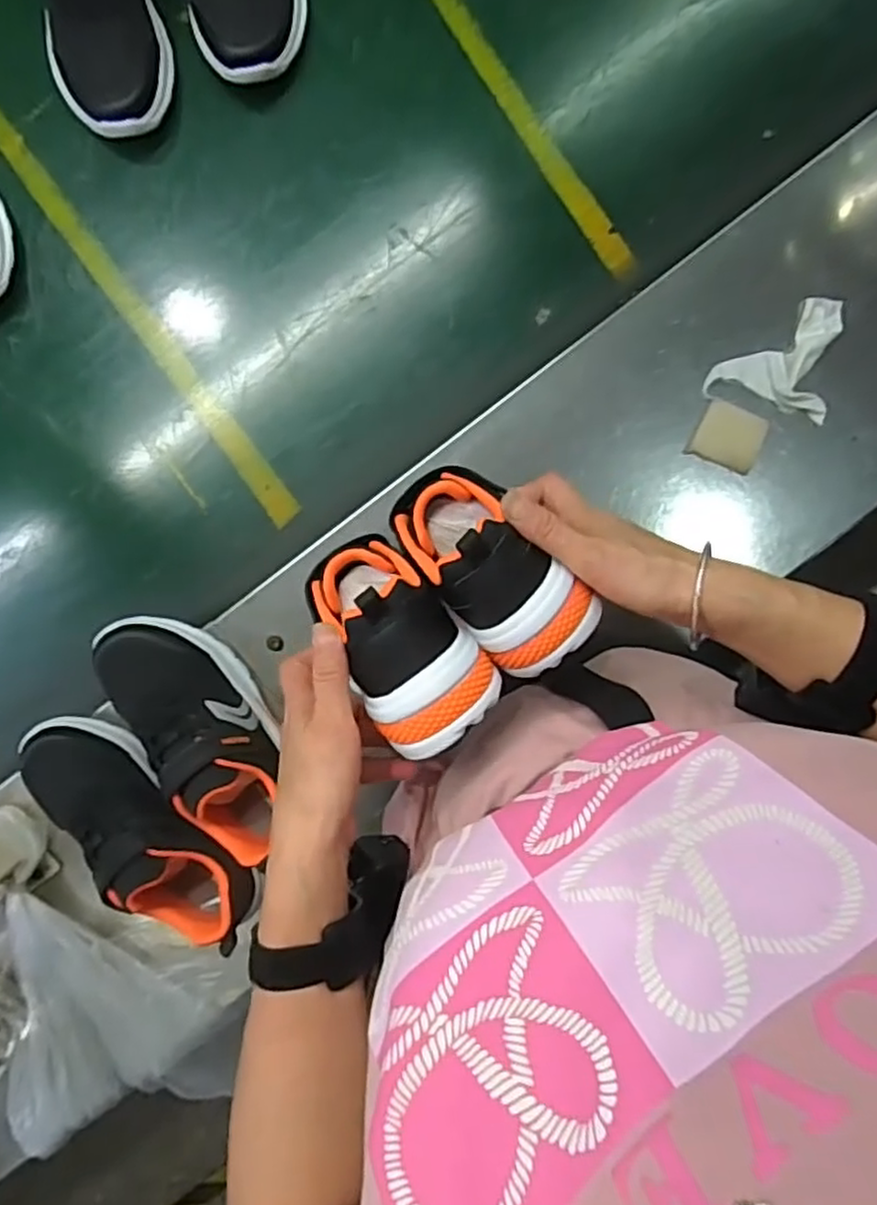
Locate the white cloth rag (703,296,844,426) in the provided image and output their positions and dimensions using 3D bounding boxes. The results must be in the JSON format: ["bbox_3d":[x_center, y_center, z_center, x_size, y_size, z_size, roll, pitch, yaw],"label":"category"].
[{"bbox_3d":[0.282,-0.210,0.579,0.103,0.015,0.099,14,94,-5],"label":"white cloth rag"}]

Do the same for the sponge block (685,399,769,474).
[{"bbox_3d":[0.244,-0.139,0.589,0.054,0.015,0.047,23,93,-5],"label":"sponge block"}]

